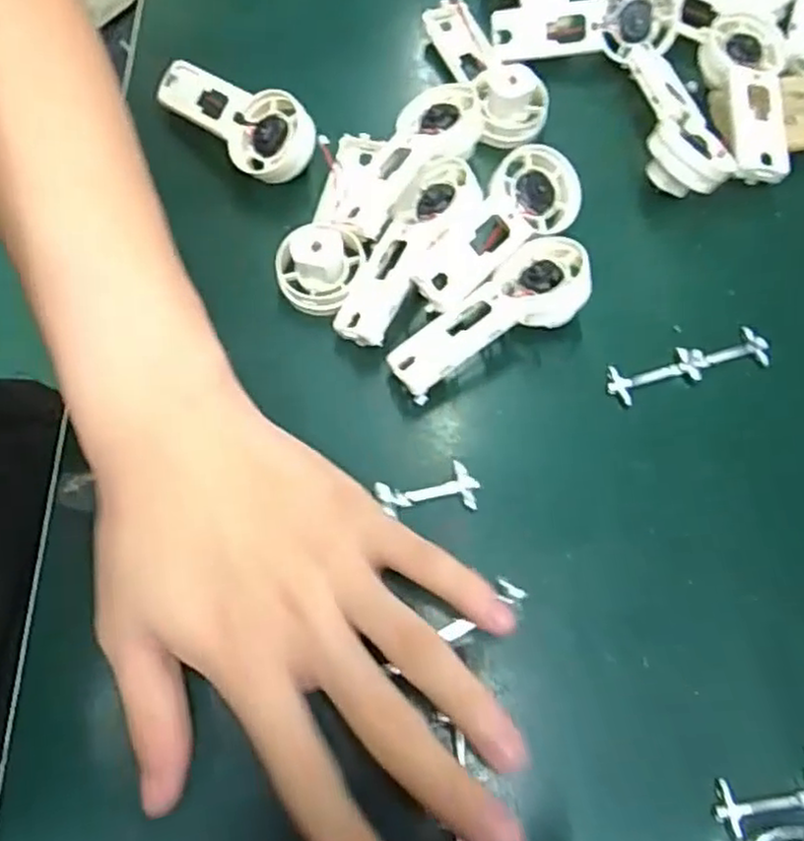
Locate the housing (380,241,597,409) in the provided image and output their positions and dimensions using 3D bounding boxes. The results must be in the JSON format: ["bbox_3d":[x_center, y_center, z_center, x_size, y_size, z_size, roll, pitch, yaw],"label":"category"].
[{"bbox_3d":[0.039,-0.040,0.299,0.091,0.026,0.037,-38,72,-16],"label":"housing"}]

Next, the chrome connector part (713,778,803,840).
[{"bbox_3d":[0.123,0.127,0.238,0.037,0.007,0.017,-6,66,-4],"label":"chrome connector part"}]

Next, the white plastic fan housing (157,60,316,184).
[{"bbox_3d":[-0.081,-0.146,0.346,0.093,0.017,0.038,33,99,20],"label":"white plastic fan housing"}]

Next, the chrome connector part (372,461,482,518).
[{"bbox_3d":[0.010,0.028,0.282,0.039,0.004,0.019,-9,67,-5],"label":"chrome connector part"}]

